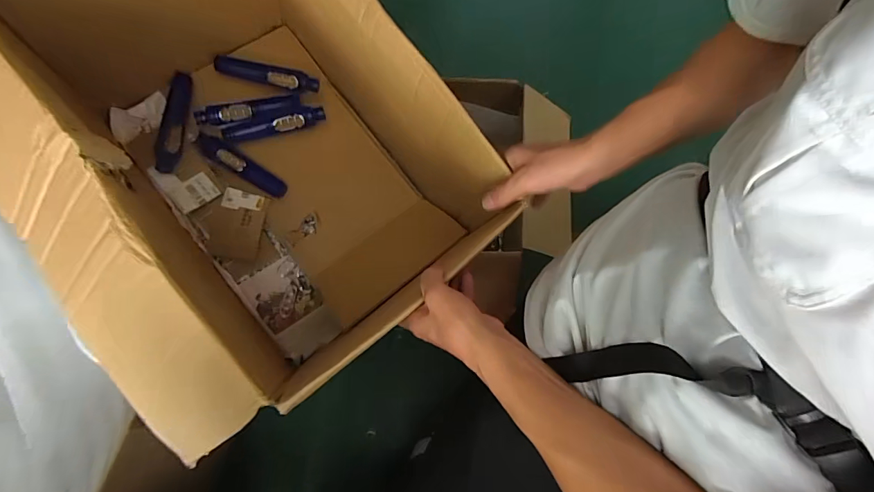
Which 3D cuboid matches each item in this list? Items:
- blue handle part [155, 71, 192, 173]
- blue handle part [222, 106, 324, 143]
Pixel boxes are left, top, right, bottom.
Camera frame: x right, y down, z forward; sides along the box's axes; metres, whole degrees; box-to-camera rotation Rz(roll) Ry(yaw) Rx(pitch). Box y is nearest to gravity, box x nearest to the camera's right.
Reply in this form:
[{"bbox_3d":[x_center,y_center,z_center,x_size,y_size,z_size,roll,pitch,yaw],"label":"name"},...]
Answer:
[{"bbox_3d":[-0.443,-0.207,0.709,0.041,0.019,0.177,-1,74,1],"label":"blue handle part"},{"bbox_3d":[-0.285,-0.214,0.742,0.171,0.025,0.033,-21,75,-5],"label":"blue handle part"}]

